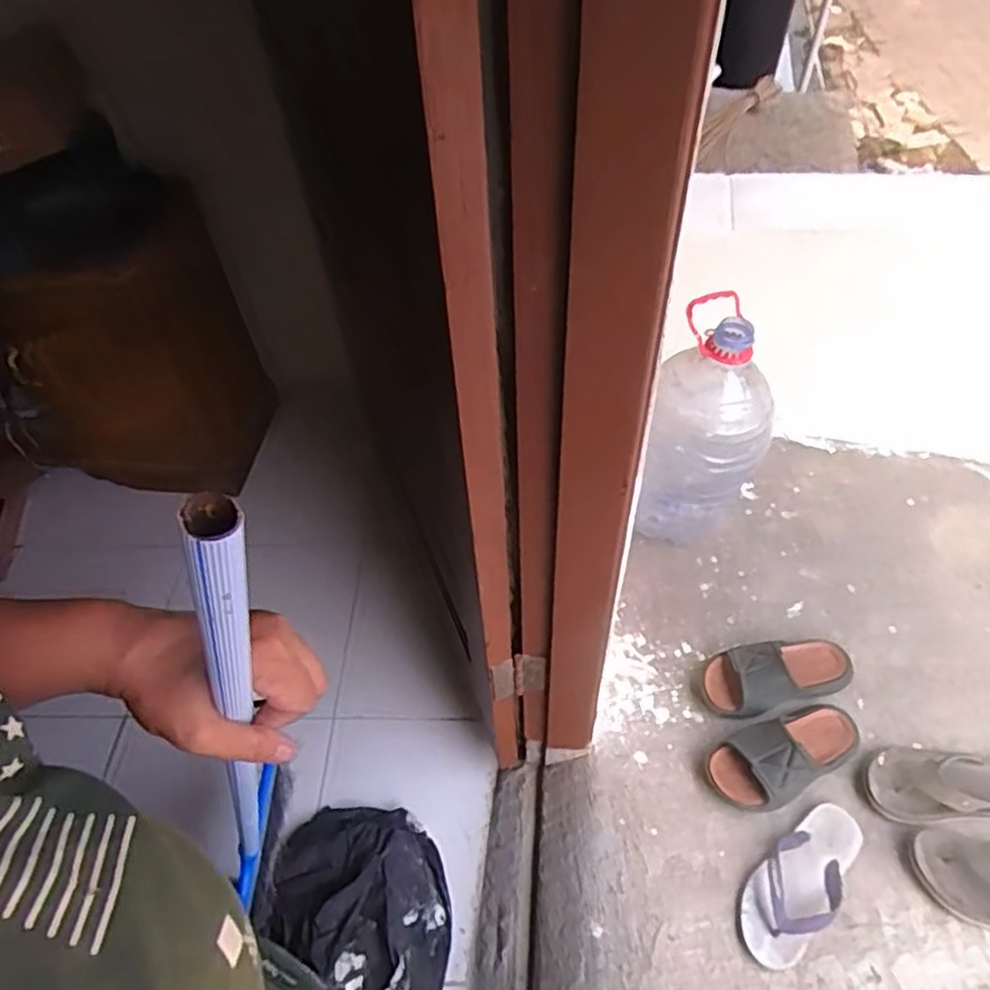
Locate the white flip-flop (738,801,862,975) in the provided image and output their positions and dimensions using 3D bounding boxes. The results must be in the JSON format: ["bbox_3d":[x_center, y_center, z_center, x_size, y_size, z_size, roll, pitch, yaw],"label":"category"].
[{"bbox_3d":[0.436,0.543,0.977,0.254,0.032,0.099,-36,56,-25],"label":"white flip-flop"}]

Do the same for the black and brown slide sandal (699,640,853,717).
[{"bbox_3d":[0.475,0.300,1.157,0.265,0.053,0.100,-12,49,-7],"label":"black and brown slide sandal"}]

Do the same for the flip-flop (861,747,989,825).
[{"bbox_3d":[0.712,0.440,1.058,0.276,0.048,0.110,-2,49,2],"label":"flip-flop"}]

